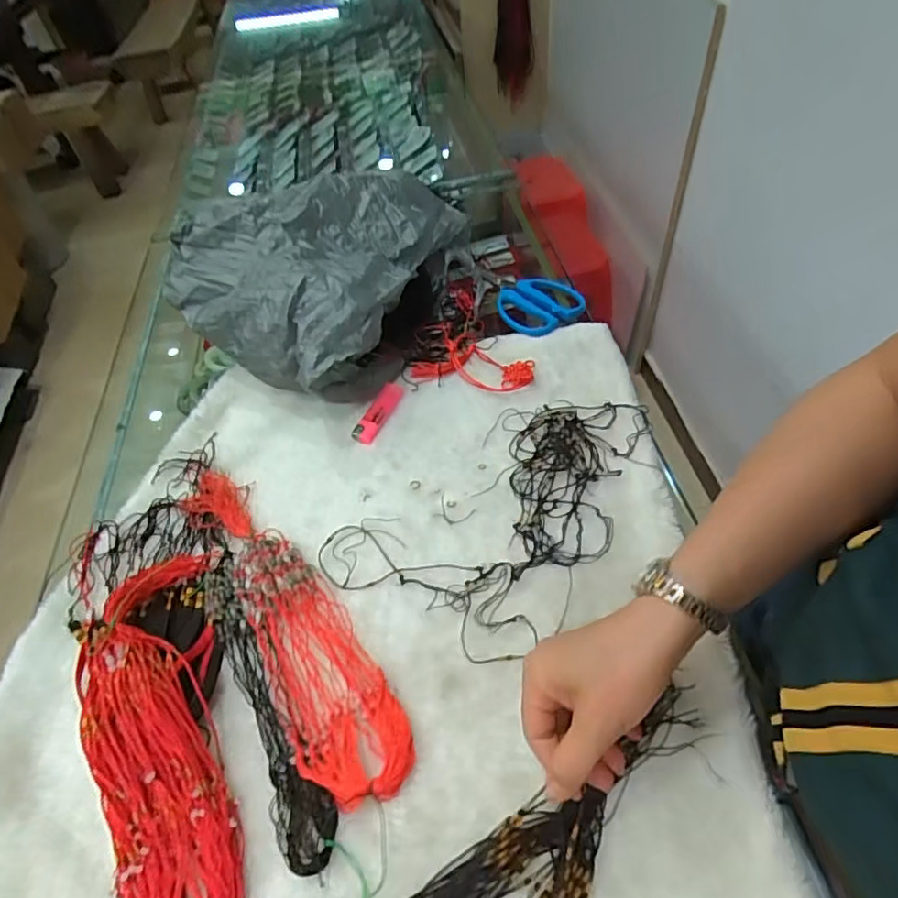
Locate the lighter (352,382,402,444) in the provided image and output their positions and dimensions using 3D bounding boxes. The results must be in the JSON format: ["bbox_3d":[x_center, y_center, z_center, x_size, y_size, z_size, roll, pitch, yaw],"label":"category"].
[{"bbox_3d":[-0.075,-0.039,0.611,0.026,0.010,0.084,18,56,18],"label":"lighter"}]

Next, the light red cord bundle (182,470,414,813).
[{"bbox_3d":[-0.135,0.130,0.470,0.075,0.023,0.322,-30,56,-17],"label":"light red cord bundle"}]

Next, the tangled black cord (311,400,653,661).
[{"bbox_3d":[0.070,0.057,0.514,0.315,0.012,0.171,-31,56,-18],"label":"tangled black cord"}]

